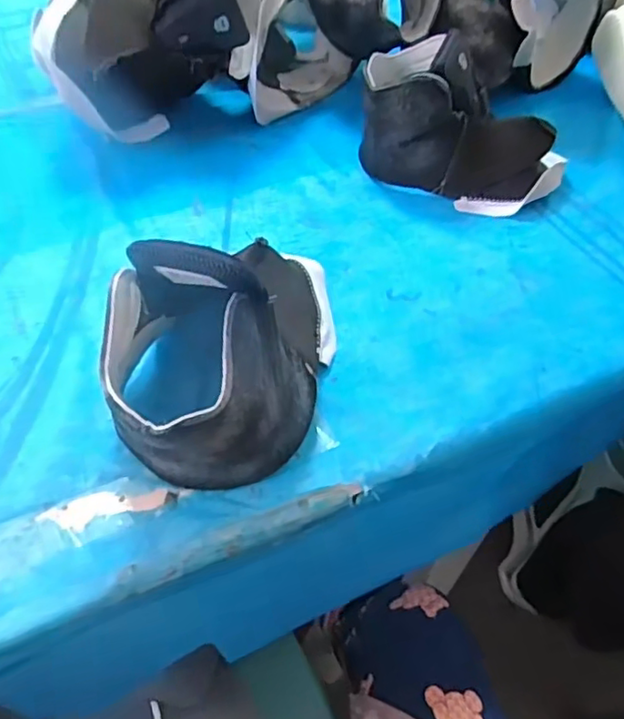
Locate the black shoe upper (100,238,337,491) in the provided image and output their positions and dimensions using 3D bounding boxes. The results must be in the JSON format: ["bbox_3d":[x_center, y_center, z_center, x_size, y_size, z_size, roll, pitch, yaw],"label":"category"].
[{"bbox_3d":[-0.063,-0.029,0.515,0.161,0.149,0.270,6,48,1],"label":"black shoe upper"}]

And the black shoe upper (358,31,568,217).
[{"bbox_3d":[0.183,-0.283,0.742,0.249,0.153,0.112,18,49,11],"label":"black shoe upper"}]

